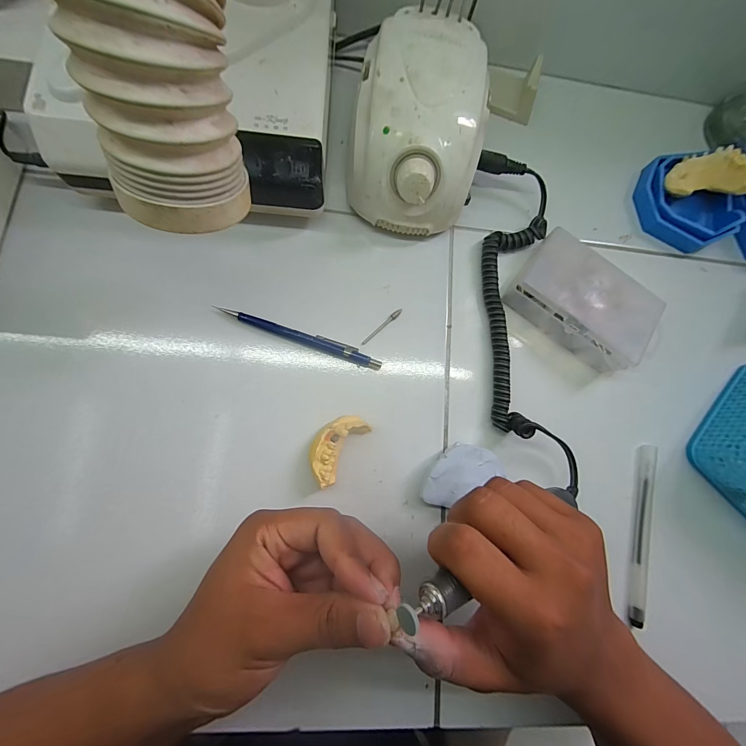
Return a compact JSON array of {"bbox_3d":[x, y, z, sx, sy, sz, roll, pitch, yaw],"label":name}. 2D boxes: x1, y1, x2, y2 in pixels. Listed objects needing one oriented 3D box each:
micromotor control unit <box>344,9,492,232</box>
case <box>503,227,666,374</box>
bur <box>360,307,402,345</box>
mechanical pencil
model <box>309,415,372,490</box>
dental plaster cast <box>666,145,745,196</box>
[{"bbox_3d":[0.037,-0.195,0.268,0.098,0.074,0.133,6,80,-5],"label":"micromotor control unit"},{"bbox_3d":[0.182,-0.063,0.286,0.118,0.033,0.072,38,78,1],"label":"case"},{"bbox_3d":[0.008,-0.040,0.283,0.046,0.004,0.005,-42,87,-11],"label":"bur"},{"bbox_3d":[-0.058,-0.030,0.271,0.136,0.009,0.013,20,79,-3],"label":"mechanical pencil"},{"bbox_3d":[-0.029,0.055,0.254,0.031,0.024,0.055,37,78,1],"label":"model"},{"bbox_3d":[0.312,-0.188,0.308,0.060,0.039,0.052,15,79,-4],"label":"dental plaster cast"}]

